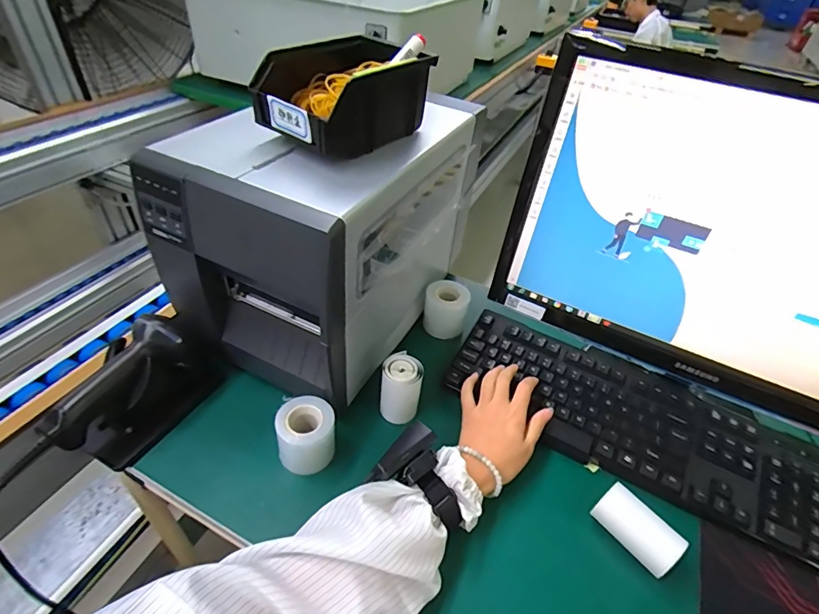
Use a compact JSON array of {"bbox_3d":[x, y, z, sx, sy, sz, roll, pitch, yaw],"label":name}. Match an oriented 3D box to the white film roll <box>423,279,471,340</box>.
[{"bbox_3d":[0.053,0.002,0.647,0.060,0.064,0.055,4,42,-3],"label":"white film roll"}]

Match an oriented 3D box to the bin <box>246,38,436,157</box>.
[{"bbox_3d":[-0.065,-0.222,0.468,0.108,0.074,0.171,28,46,22],"label":"bin"}]

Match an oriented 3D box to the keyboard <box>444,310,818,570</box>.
[{"bbox_3d":[0.264,0.135,0.533,0.431,0.033,0.146,26,45,21],"label":"keyboard"}]

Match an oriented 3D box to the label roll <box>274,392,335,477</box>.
[{"bbox_3d":[-0.114,0.141,0.490,0.059,0.067,0.055,4,42,-3],"label":"label roll"}]

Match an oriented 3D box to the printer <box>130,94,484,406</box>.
[{"bbox_3d":[-0.092,-0.109,0.581,0.229,0.258,0.369,21,44,15],"label":"printer"}]

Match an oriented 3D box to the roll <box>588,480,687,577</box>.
[{"bbox_3d":[0.225,0.224,0.446,0.039,0.040,0.083,-26,52,-31],"label":"roll"}]

